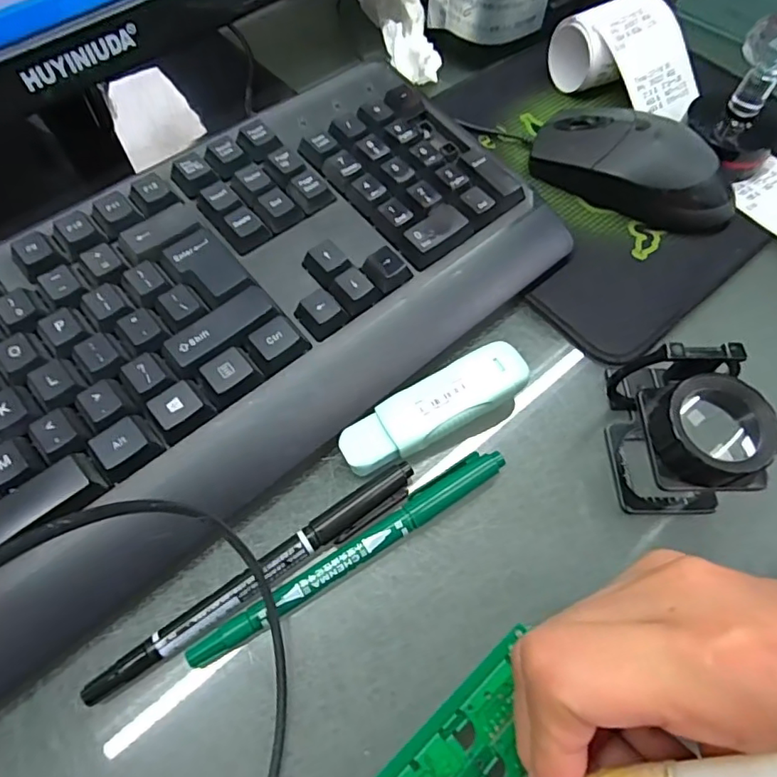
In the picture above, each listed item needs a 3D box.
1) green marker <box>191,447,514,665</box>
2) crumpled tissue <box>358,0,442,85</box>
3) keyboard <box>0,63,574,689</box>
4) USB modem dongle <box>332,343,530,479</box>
[{"bbox_3d":[-0.012,0.064,0.211,0.137,0.011,0.013,-31,67,-16],"label":"green marker"},{"bbox_3d":[0.008,-0.243,0.356,0.028,0.030,0.090,-18,64,-10],"label":"crumpled tissue"},{"bbox_3d":[-0.113,-0.007,0.225,0.430,0.036,0.161,-36,68,-18],"label":"keyboard"},{"bbox_3d":[0.020,0.007,0.229,0.086,0.010,0.025,-26,65,-14],"label":"USB modem dongle"}]

